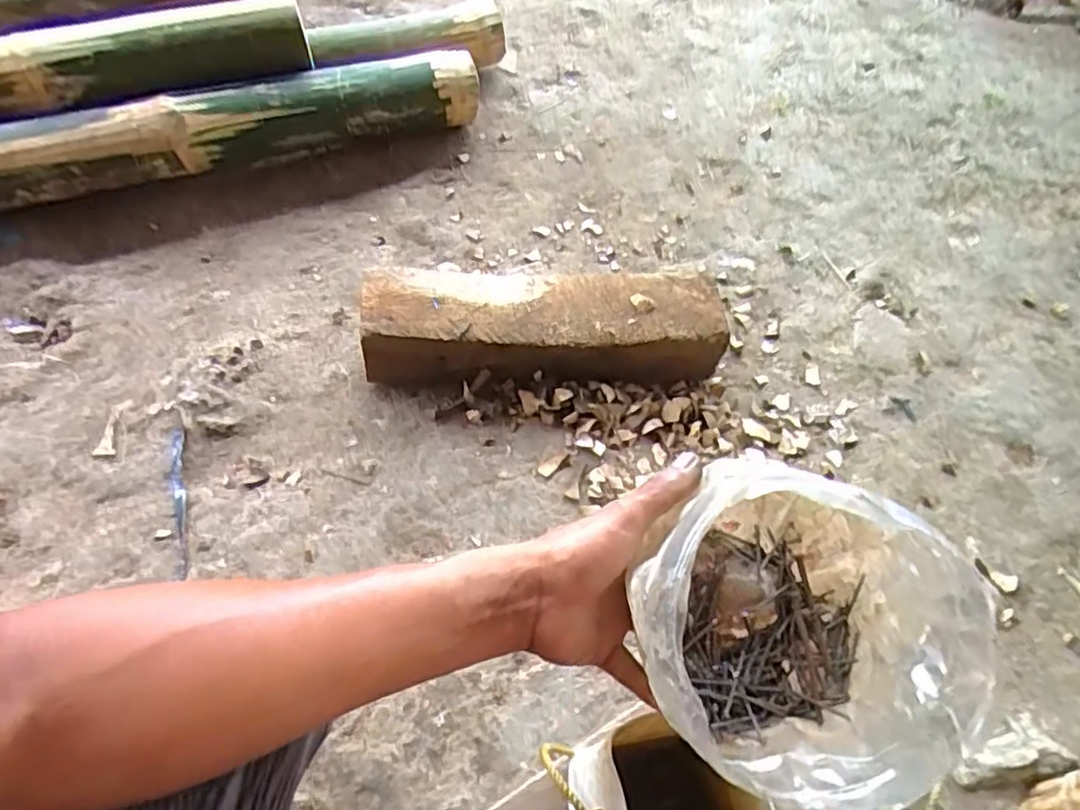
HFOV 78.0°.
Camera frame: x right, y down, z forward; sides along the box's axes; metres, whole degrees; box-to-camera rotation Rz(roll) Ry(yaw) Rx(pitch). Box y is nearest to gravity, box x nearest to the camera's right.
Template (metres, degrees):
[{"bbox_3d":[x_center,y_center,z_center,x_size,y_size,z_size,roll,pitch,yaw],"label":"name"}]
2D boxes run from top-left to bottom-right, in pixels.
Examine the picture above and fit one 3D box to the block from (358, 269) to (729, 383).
[{"bbox_3d":[0.008,-0.101,0.815,0.428,0.100,0.114,-3,59,-7],"label":"block"}]

